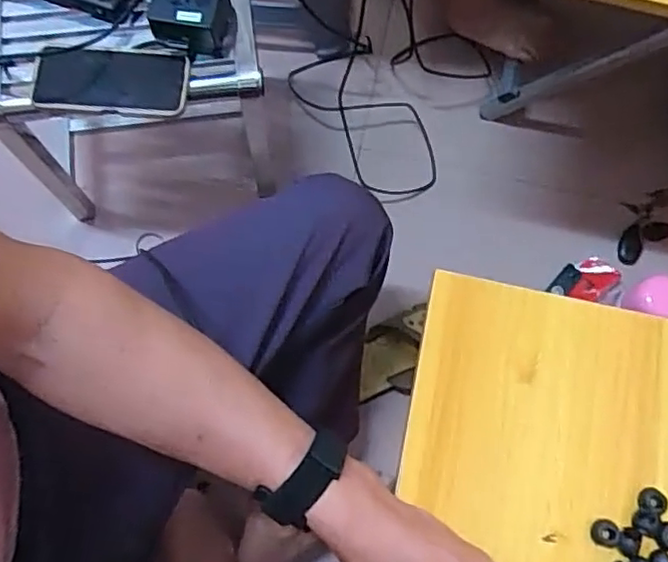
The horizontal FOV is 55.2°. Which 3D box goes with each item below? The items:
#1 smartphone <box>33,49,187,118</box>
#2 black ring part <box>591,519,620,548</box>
[{"bbox_3d":[-0.232,-0.213,0.673,0.149,0.016,0.073,3,78,-14],"label":"smartphone"},{"bbox_3d":[0.180,0.167,0.424,0.015,0.011,0.017,15,74,3],"label":"black ring part"}]

